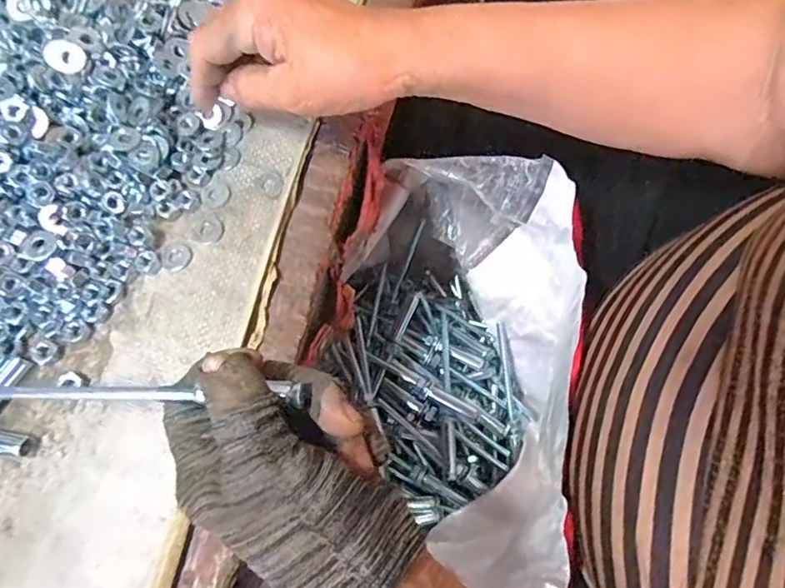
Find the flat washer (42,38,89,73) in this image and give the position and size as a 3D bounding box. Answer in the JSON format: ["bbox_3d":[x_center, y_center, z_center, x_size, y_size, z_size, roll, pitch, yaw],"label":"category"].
[{"bbox_3d":[-0.207,-0.151,0.346,0.025,0.004,0.020,19,85,-13],"label":"flat washer"}]

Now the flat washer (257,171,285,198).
[{"bbox_3d":[-0.079,-0.071,0.351,0.017,0.004,0.018,0,71,1],"label":"flat washer"}]

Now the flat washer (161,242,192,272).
[{"bbox_3d":[-0.133,-0.024,0.335,0.019,0.004,0.017,-39,75,-11],"label":"flat washer"}]

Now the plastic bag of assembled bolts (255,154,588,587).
[{"bbox_3d":[0.049,0.051,0.445,0.188,0.171,0.270,12,72,5],"label":"plastic bag of assembled bolts"}]

